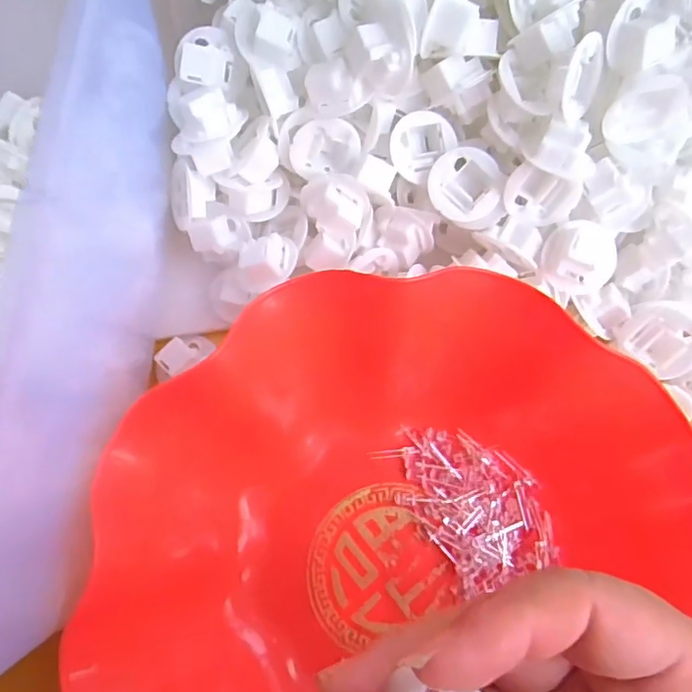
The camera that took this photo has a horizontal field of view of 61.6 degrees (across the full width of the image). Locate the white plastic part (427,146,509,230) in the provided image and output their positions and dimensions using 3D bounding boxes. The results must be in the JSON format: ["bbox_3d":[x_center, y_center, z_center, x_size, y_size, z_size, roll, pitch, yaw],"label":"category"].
[{"bbox_3d":[0.056,-0.072,0.268,0.030,0.016,0.036,-40,76,-10],"label":"white plastic part"}]

